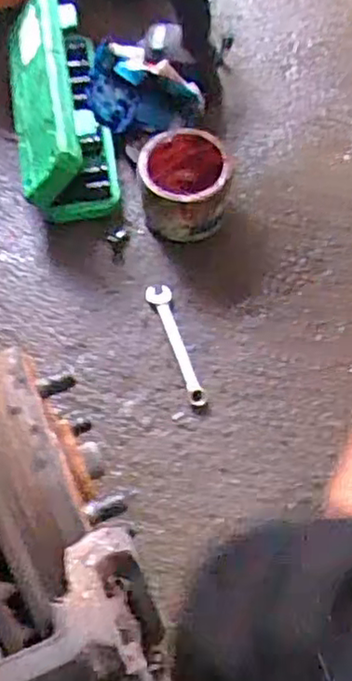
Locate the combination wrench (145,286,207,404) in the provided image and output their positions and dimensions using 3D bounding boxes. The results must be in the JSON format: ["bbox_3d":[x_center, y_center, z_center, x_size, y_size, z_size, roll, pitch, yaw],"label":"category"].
[{"bbox_3d":[0.003,0.002,0.720,0.026,0.008,0.141,-19,66,-8],"label":"combination wrench"}]

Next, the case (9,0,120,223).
[{"bbox_3d":[-0.138,-0.277,0.799,0.107,0.127,0.244,-8,65,-3],"label":"case"}]

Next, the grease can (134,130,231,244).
[{"bbox_3d":[0.009,-0.177,0.760,0.096,0.085,0.103,0,65,0],"label":"grease can"}]

